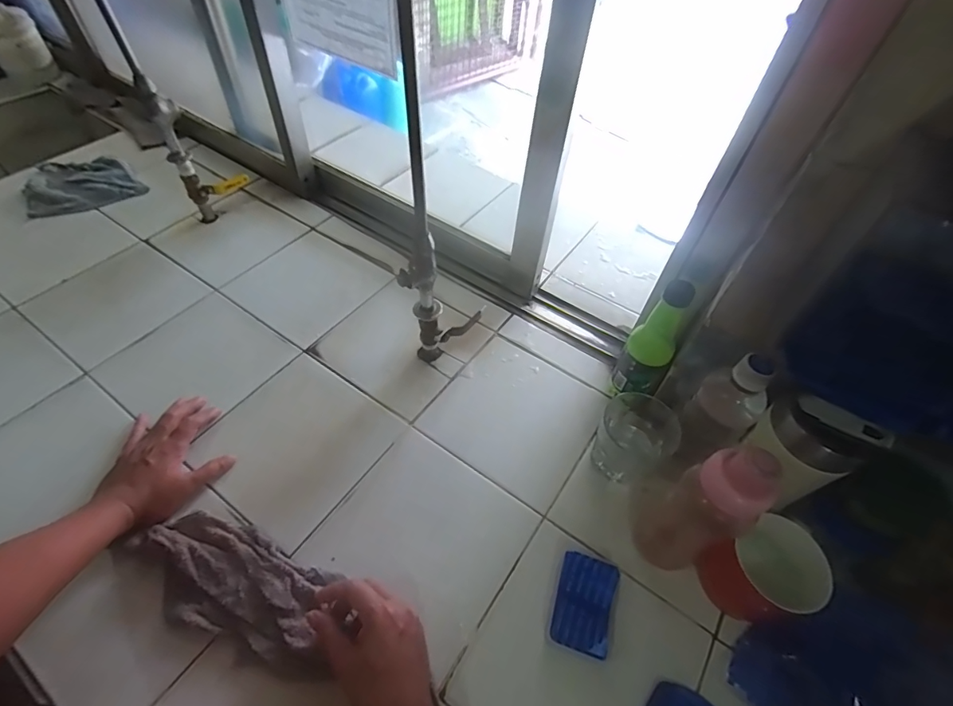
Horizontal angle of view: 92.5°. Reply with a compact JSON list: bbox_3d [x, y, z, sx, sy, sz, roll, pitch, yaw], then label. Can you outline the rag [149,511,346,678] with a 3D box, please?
[{"bbox_3d":[-0.236,0.235,0.460,0.221,0.021,0.099,27,56,13],"label":"rag"}]

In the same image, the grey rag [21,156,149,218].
[{"bbox_3d":[-0.745,-0.319,0.862,0.181,0.020,0.177,-28,59,-22],"label":"grey rag"}]

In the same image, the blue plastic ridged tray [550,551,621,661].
[{"bbox_3d":[0.110,0.254,0.464,0.056,0.022,0.084,16,54,9],"label":"blue plastic ridged tray"}]

